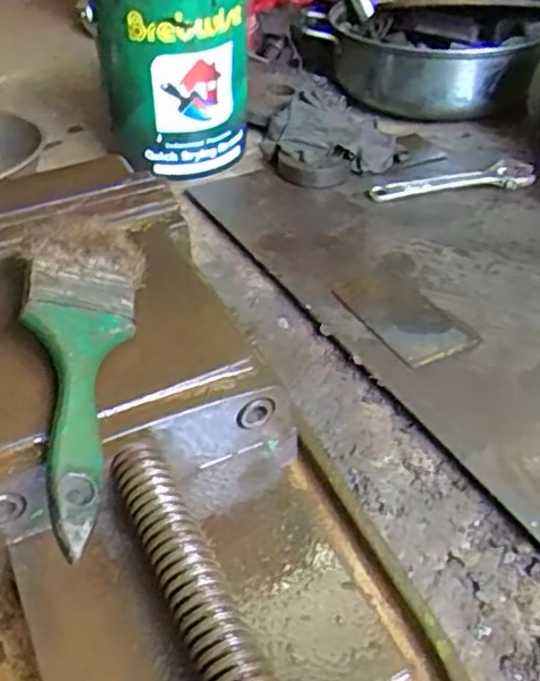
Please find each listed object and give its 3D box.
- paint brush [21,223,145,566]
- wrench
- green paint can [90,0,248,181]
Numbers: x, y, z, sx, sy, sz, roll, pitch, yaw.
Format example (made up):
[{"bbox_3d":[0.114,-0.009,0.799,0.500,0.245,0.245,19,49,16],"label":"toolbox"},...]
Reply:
[{"bbox_3d":[-0.103,0.010,0.375,0.062,0.019,0.208,11,47,-19],"label":"paint brush"},{"bbox_3d":[0.199,-0.172,0.776,0.189,0.009,0.042,-7,41,-6],"label":"wrench"},{"bbox_3d":[-0.105,-0.307,0.790,0.158,0.192,0.147,-7,41,-6],"label":"green paint can"}]

